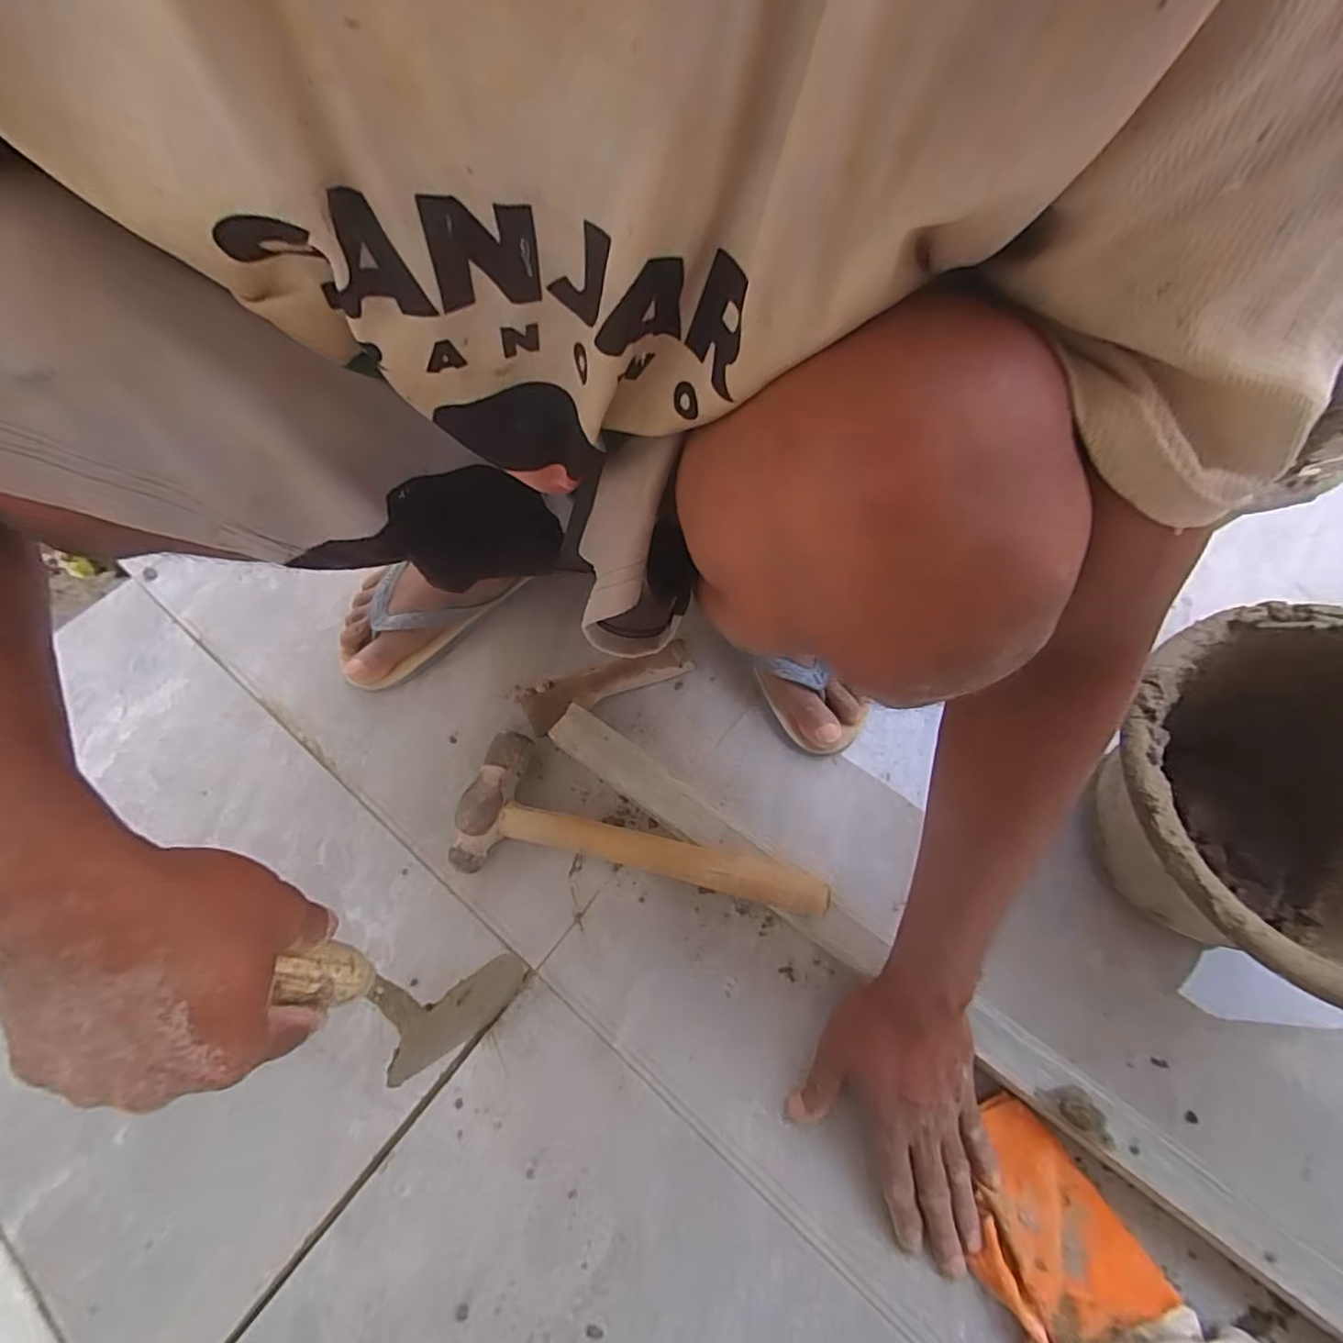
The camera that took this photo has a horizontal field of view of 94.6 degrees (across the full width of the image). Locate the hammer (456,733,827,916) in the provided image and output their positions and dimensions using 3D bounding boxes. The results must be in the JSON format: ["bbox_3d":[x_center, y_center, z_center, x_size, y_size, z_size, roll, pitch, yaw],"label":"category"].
[{"bbox_3d":[-0.030,0.120,0.505,0.289,0.068,0.112,6,64,5],"label":"hammer"}]

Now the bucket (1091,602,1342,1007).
[{"bbox_3d":[0.421,0.107,0.442,0.234,0.174,0.258,38,71,19],"label":"bucket"}]

